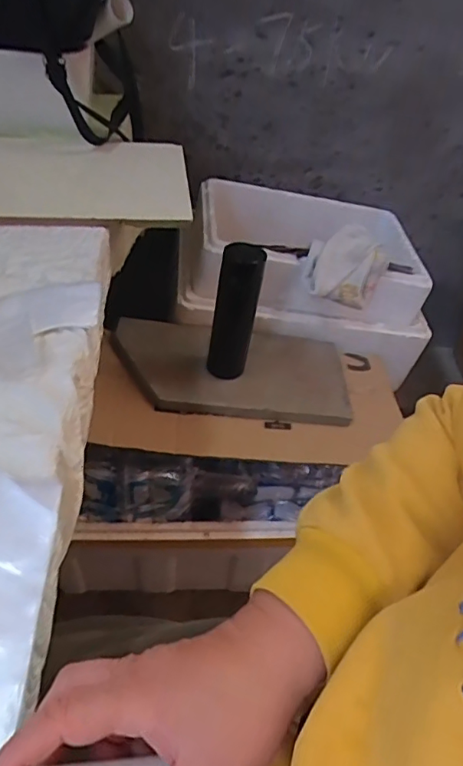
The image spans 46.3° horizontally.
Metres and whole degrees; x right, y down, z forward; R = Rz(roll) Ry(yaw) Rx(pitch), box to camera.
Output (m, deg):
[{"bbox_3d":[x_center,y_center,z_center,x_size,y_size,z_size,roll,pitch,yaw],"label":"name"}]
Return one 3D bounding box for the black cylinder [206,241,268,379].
[{"bbox_3d":[0.005,-0.104,0.813,0.069,0.203,0.063,7,46,-1],"label":"black cylinder"}]

